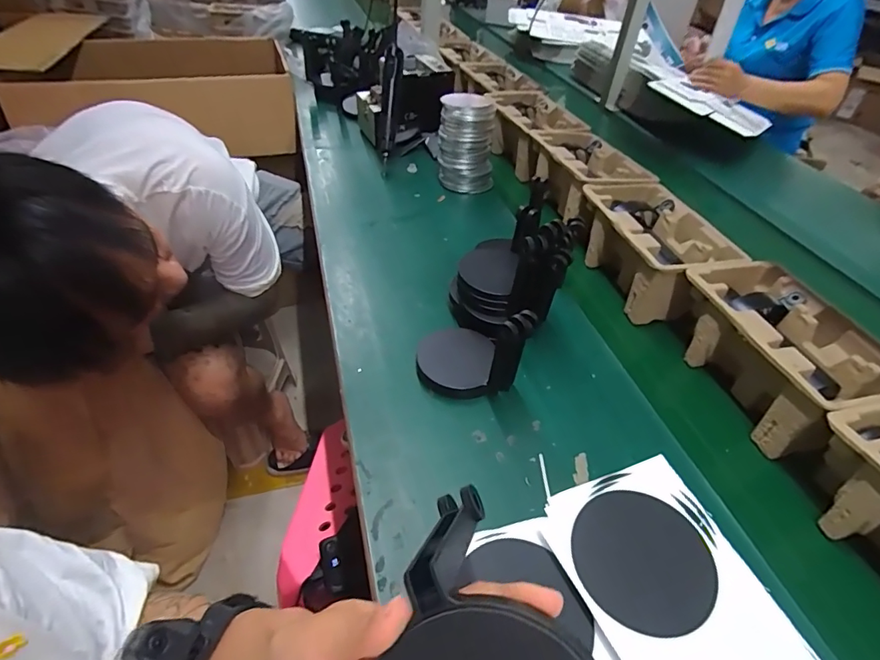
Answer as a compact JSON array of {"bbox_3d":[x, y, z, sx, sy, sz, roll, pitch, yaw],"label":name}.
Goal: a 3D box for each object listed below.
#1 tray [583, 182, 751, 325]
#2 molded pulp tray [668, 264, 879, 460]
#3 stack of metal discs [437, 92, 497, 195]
[{"bbox_3d":[0.311,-0.122,0.712,0.143,0.100,0.224,-8,44,-17],"label":"tray"},{"bbox_3d":[0.397,0.027,0.565,0.144,0.099,0.224,-7,44,-15],"label":"molded pulp tray"},{"bbox_3d":[0.052,-0.360,0.892,0.106,0.155,0.101,7,42,-1],"label":"stack of metal discs"}]

